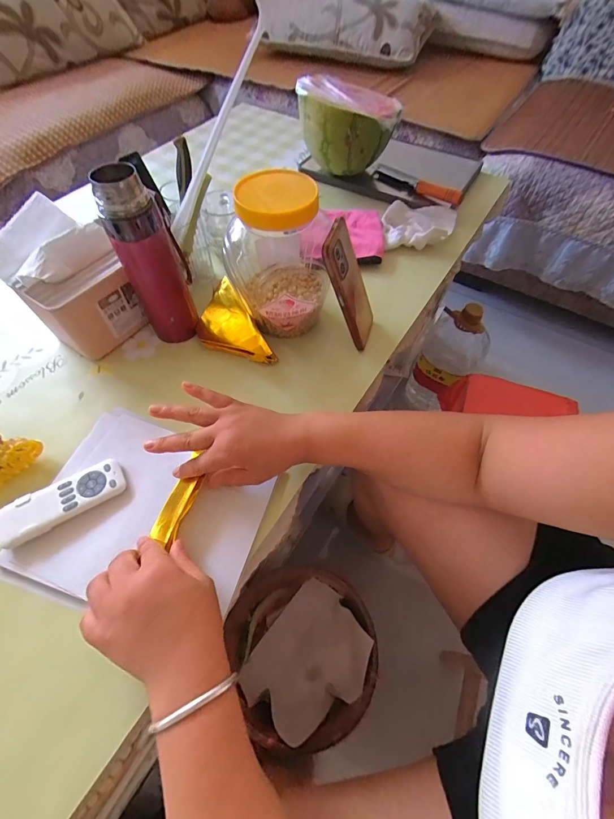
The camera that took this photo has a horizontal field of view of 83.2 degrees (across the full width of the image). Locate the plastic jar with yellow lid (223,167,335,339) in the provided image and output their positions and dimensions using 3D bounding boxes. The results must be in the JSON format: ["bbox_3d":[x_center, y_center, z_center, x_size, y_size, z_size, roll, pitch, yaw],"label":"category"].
[{"bbox_3d":[-0.040,-0.200,0.464,0.126,0.180,0.144,-6,59,-4],"label":"plastic jar with yellow lid"}]

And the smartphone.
[{"bbox_3d":[0.059,-0.156,0.451,0.013,0.157,0.068,10,56,35],"label":"smartphone"}]

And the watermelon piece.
[{"bbox_3d":[0.079,-0.536,0.666,0.182,0.115,0.152,-6,59,-4],"label":"watermelon piece"}]

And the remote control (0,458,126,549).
[{"bbox_3d":[-0.265,0.099,0.378,0.123,0.017,0.049,-29,63,-17],"label":"remote control"}]

